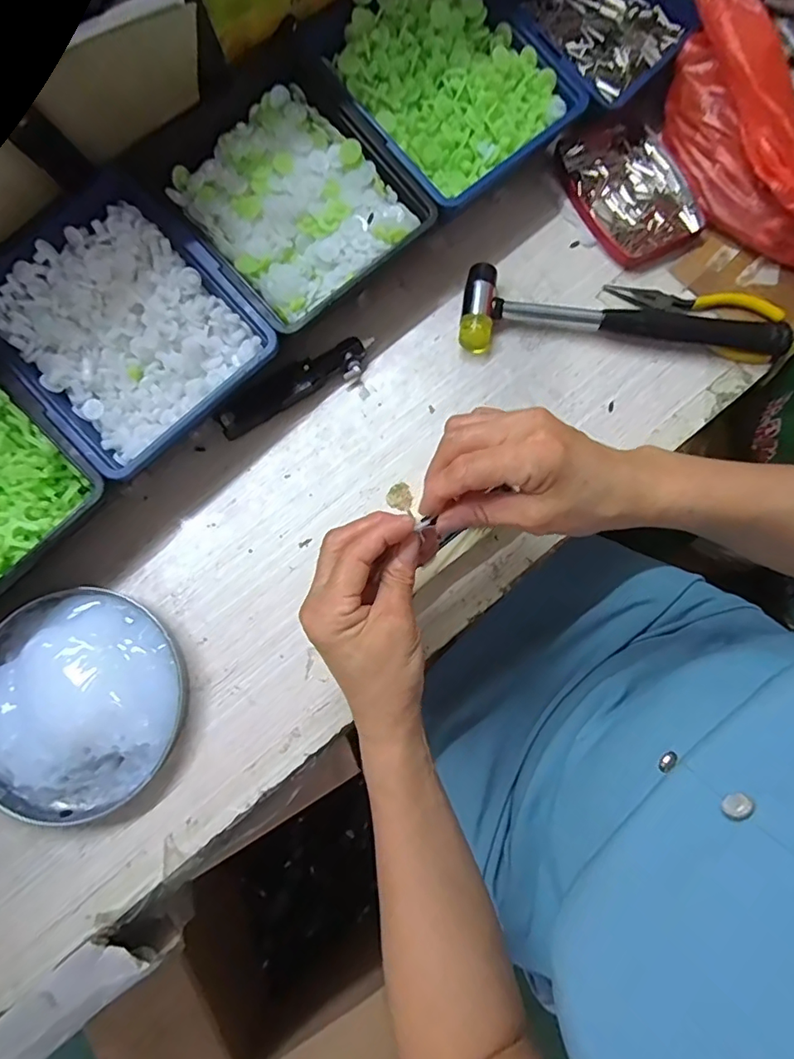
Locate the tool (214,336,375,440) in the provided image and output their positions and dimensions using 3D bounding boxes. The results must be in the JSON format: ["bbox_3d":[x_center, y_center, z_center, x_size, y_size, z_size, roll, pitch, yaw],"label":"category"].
[{"bbox_3d":[-0.074,-0.106,0.393,0.124,0.021,0.024,-30,80,-5],"label":"tool"}]

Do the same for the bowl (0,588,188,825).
[{"bbox_3d":[-0.215,0.113,0.348,0.138,0.027,0.140,0,79,1],"label":"bowl"}]

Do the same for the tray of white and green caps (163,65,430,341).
[{"bbox_3d":[-0.070,-0.230,0.375,0.138,0.033,0.148,-40,81,-7],"label":"tray of white and green caps"}]

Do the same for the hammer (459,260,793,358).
[{"bbox_3d":[0.166,-0.160,0.397,0.231,0.025,0.059,5,79,2],"label":"hammer"}]

